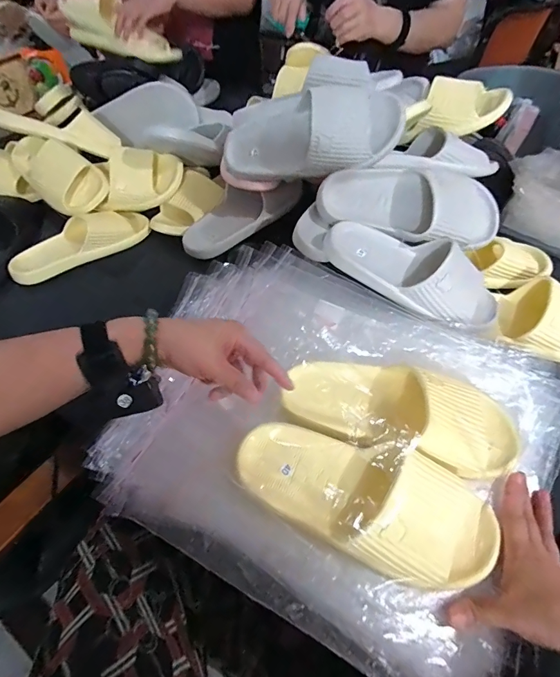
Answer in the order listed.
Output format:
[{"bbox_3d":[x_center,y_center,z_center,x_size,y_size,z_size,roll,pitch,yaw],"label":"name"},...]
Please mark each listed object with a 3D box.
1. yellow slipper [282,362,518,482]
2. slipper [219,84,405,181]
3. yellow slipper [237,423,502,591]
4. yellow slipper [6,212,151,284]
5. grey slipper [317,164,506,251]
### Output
[{"bbox_3d":[0.129,0.078,0.420,0.239,0.078,0.111,13,53,16],"label":"yellow slipper"},{"bbox_3d":[0.046,-0.308,0.593,0.267,0.110,0.085,-7,19,0],"label":"slipper"},{"bbox_3d":[0.080,0.145,0.364,0.241,0.067,0.097,17,54,16],"label":"yellow slipper"},{"bbox_3d":[-0.353,-0.177,0.678,0.241,0.057,0.078,-26,56,-18],"label":"yellow slipper"},{"bbox_3d":[0.192,-0.197,0.563,0.272,0.080,0.104,8,97,2],"label":"grey slipper"}]

